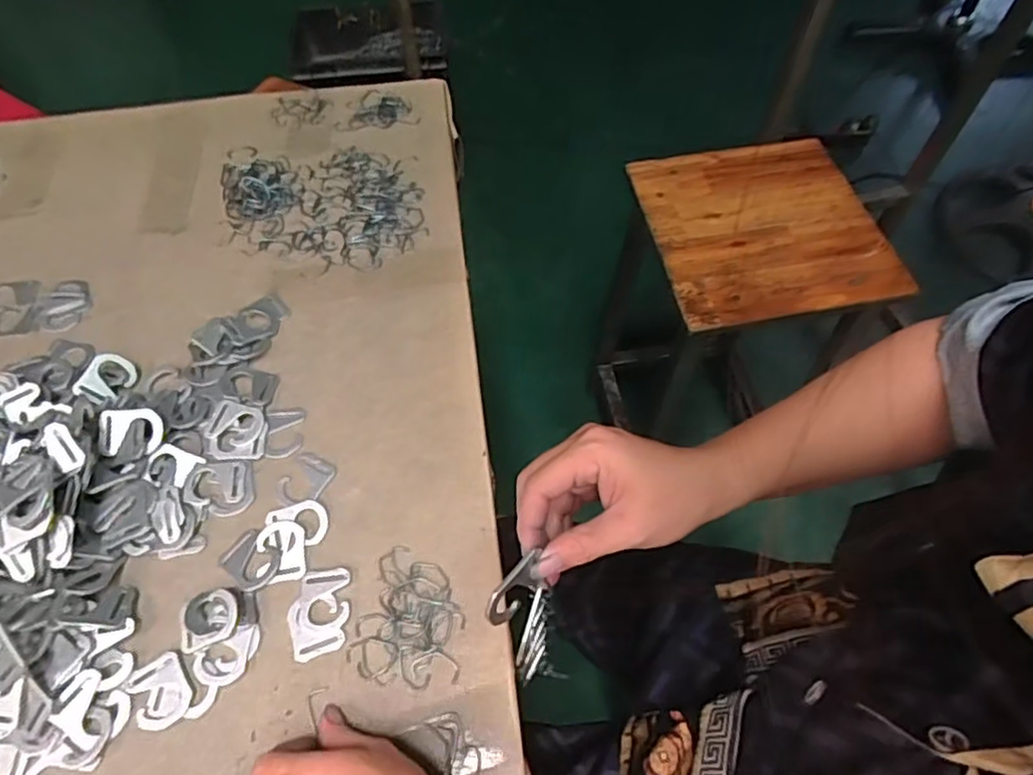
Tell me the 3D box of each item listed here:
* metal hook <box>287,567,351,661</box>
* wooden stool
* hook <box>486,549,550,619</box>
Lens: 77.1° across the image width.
[{"bbox_3d":[-0.136,0.154,0.447,0.040,0.004,0.058,-7,59,-2],"label":"metal hook"},{"bbox_3d":[0.342,-0.072,1.119,0.304,0.588,0.305,-9,58,-4],"label":"wooden stool"},{"bbox_3d":[0.000,0.106,0.340,0.040,0.028,0.004,-39,45,-24],"label":"hook"}]

